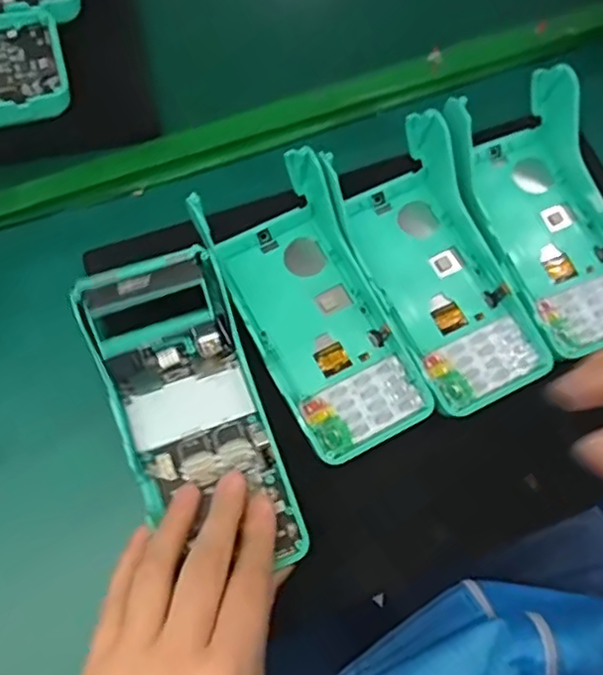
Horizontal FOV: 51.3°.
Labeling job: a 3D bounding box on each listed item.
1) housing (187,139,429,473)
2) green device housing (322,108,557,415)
[{"bbox_3d":[0.005,-0.023,0.359,0.076,0.046,0.177,-27,73,-11],"label":"housing"},{"bbox_3d":[0.080,-0.045,0.367,0.081,0.049,0.168,-26,73,-10],"label":"green device housing"}]

